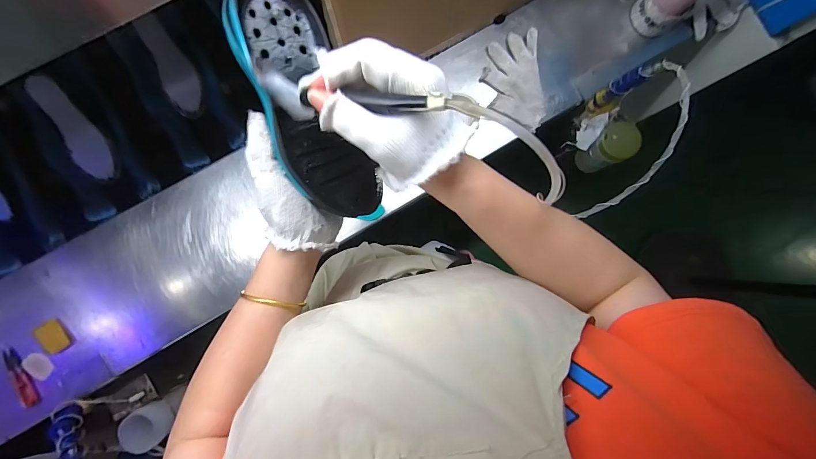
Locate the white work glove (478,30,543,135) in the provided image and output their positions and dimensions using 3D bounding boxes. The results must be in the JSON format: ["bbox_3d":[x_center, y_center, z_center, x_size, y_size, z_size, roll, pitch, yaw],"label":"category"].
[{"bbox_3d":[0.195,-0.276,0.657,0.104,0.034,0.189,-5,86,-3],"label":"white work glove"}]

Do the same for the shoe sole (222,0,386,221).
[{"bbox_3d":[-0.084,-0.103,0.306,0.072,0.042,0.210,-21,106,-4],"label":"shoe sole"}]

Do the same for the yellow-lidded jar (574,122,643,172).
[{"bbox_3d":[0.430,-0.177,0.764,0.072,0.144,0.069,0,86,-3],"label":"yellow-lidded jar"}]

